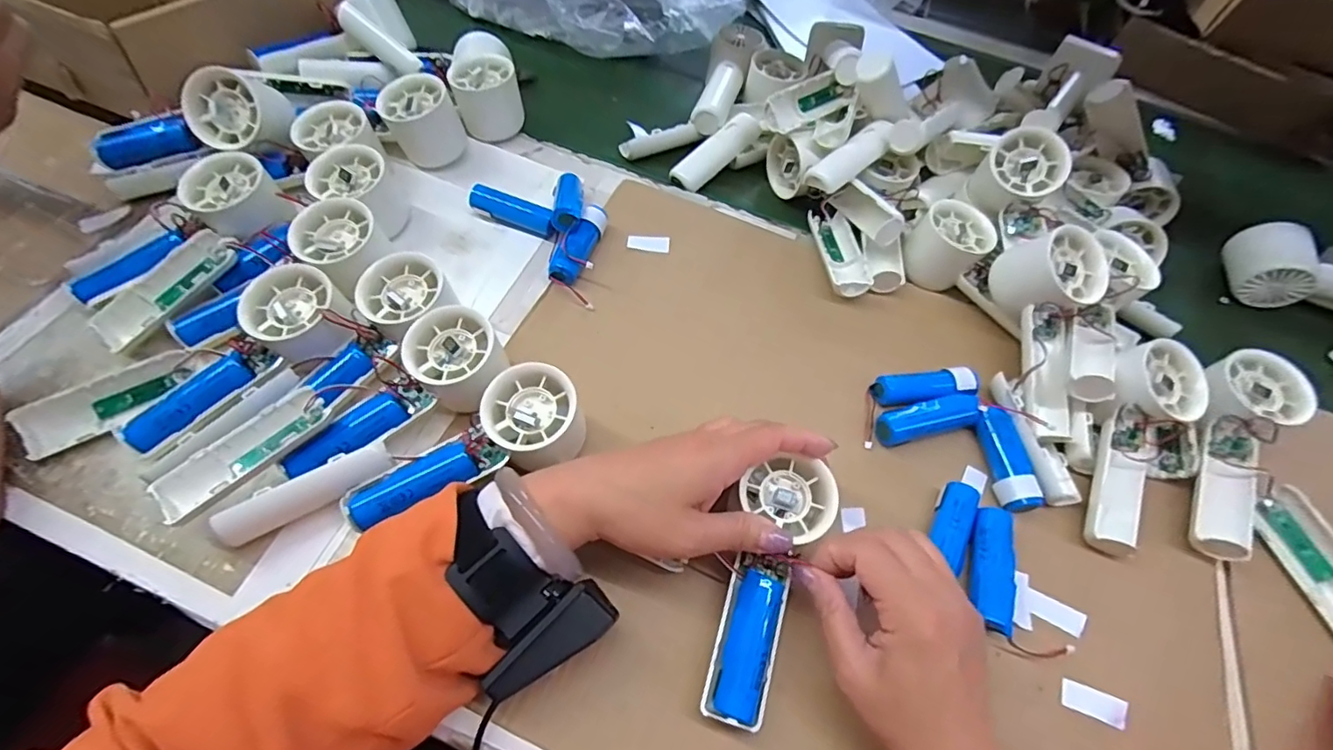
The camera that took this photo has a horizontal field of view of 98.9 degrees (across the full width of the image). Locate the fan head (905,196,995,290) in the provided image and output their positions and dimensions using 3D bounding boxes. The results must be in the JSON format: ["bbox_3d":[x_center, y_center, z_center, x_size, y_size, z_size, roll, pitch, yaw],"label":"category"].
[{"bbox_3d":[0.233,-0.107,0.475,0.064,0.041,0.054,-39,70,-24],"label":"fan head"}]

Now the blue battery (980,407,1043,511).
[{"bbox_3d":[0.237,0.058,0.394,0.024,0.018,0.071,1,60,-5],"label":"blue battery"}]

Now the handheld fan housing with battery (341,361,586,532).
[{"bbox_3d":[-0.125,0.047,0.356,0.145,0.057,0.052,-22,64,-17],"label":"handheld fan housing with battery"}]

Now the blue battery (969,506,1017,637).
[{"bbox_3d":[0.204,0.121,0.360,0.024,0.018,0.077,20,60,6],"label":"blue battery"}]

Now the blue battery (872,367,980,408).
[{"bbox_3d":[0.193,0.009,0.423,0.074,0.015,0.026,-3,60,-7],"label":"blue battery"}]

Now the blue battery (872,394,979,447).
[{"bbox_3d":[0.189,0.033,0.412,0.076,0.017,0.022,-9,61,-11],"label":"blue battery"}]

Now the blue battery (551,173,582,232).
[{"bbox_3d":[-0.083,-0.147,0.479,0.023,0.018,0.084,-2,44,-4],"label":"blue battery"}]

